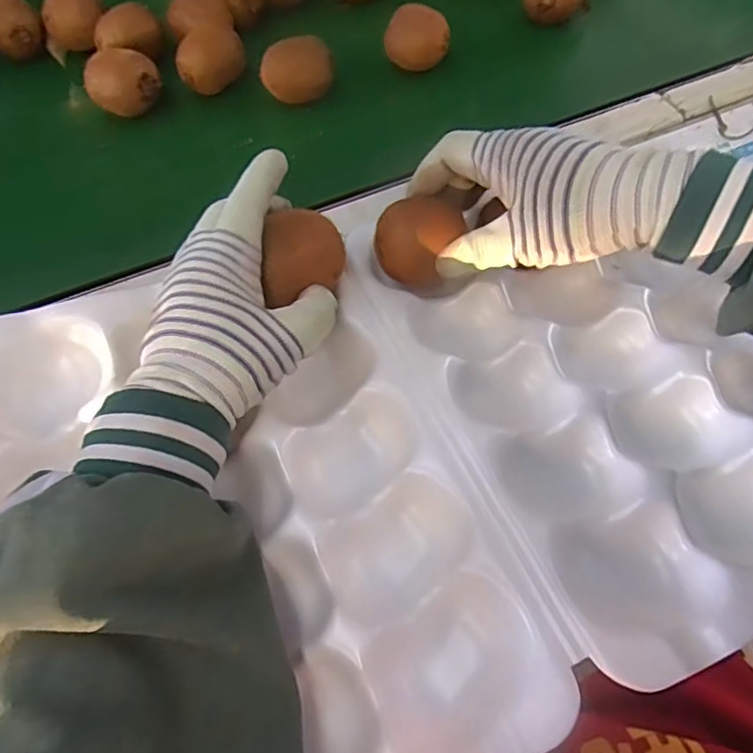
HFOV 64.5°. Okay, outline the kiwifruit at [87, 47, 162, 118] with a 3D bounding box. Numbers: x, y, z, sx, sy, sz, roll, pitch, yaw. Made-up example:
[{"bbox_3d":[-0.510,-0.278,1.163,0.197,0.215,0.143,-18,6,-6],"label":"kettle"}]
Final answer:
[{"bbox_3d":[-0.206,-0.240,0.494,0.059,0.042,0.058,-22,63,-11],"label":"kiwifruit"}]

